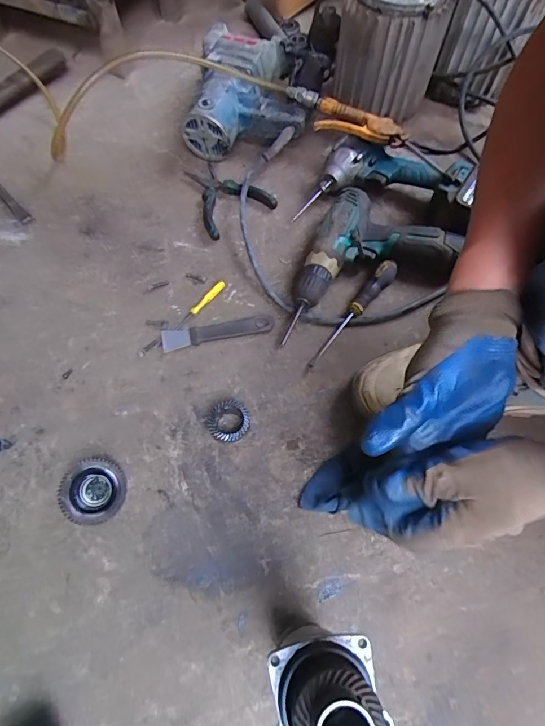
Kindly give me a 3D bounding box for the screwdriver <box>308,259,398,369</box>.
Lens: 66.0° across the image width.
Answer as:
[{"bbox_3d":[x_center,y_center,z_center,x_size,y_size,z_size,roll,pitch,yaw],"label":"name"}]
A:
[{"bbox_3d":[0.105,-0.066,0.546,0.022,0.027,0.185,37,71,16],"label":"screwdriver"}]

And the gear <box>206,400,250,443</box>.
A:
[{"bbox_3d":[-0.051,0.069,0.483,0.050,0.024,0.046,-11,66,-4],"label":"gear"}]

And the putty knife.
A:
[{"bbox_3d":[-0.071,-0.041,0.547,0.143,0.007,0.030,-12,66,-4],"label":"putty knife"}]

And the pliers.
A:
[{"bbox_3d":[-0.078,-0.266,0.641,0.110,0.021,0.145,-30,69,-12],"label":"pliers"}]

